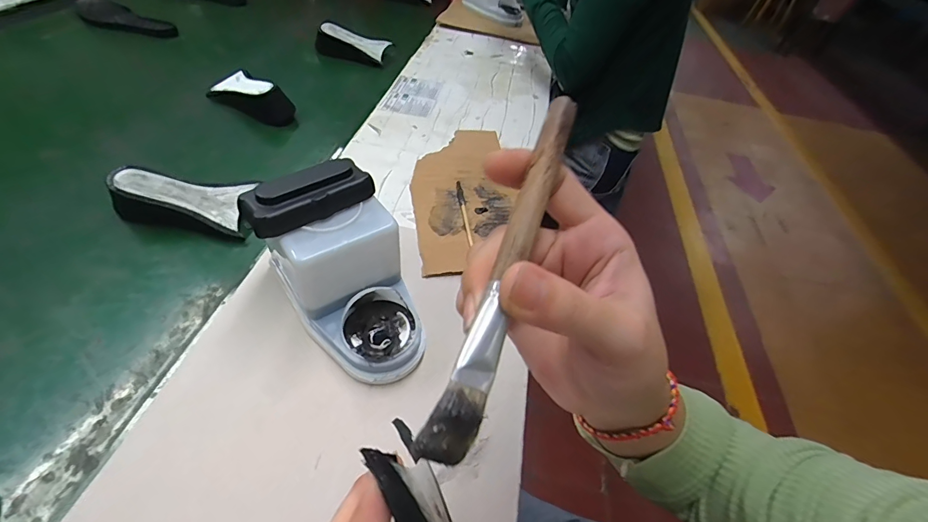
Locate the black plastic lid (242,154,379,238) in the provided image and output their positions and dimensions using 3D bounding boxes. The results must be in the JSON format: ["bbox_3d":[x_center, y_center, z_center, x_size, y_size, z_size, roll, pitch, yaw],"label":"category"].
[{"bbox_3d":[-0.134,-0.059,0.350,0.105,0.026,0.045,-32,59,-33],"label":"black plastic lid"}]

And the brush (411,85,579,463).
[{"bbox_3d":[0.017,-0.001,0.147,0.015,0.010,0.141,18,73,13],"label":"brush"}]

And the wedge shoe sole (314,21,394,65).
[{"bbox_3d":[-0.236,-0.462,0.864,0.156,0.059,0.070,19,46,8],"label":"wedge shoe sole"}]

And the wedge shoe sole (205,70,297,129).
[{"bbox_3d":[-0.358,-0.279,0.680,0.151,0.058,0.070,32,49,20],"label":"wedge shoe sole"}]

